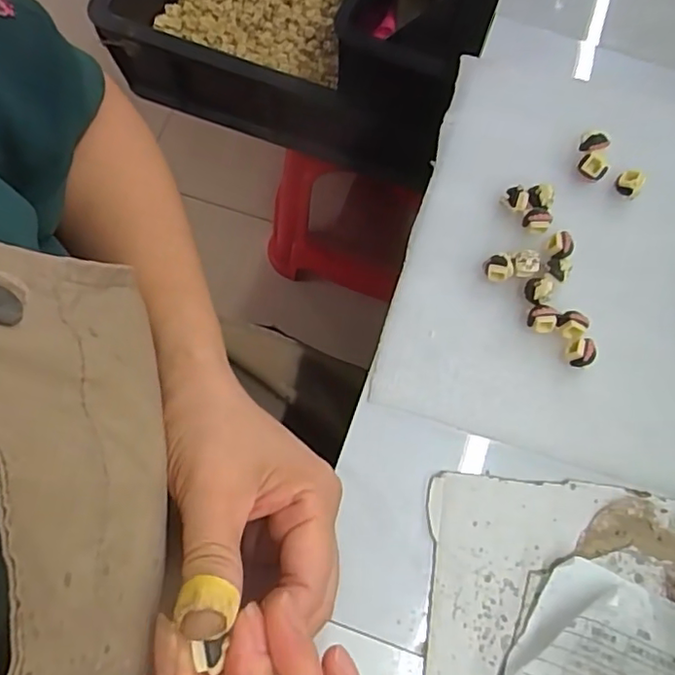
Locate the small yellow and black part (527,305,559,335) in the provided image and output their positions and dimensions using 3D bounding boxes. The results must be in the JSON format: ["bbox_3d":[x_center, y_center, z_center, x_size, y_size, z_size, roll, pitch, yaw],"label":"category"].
[{"bbox_3d":[0.115,-0.010,0.336,0.015,0.014,0.014,13,72,2],"label":"small yellow and black part"}]

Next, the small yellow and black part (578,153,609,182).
[{"bbox_3d":[0.157,-0.105,0.364,0.017,0.010,0.012,38,75,9],"label":"small yellow and black part"}]

